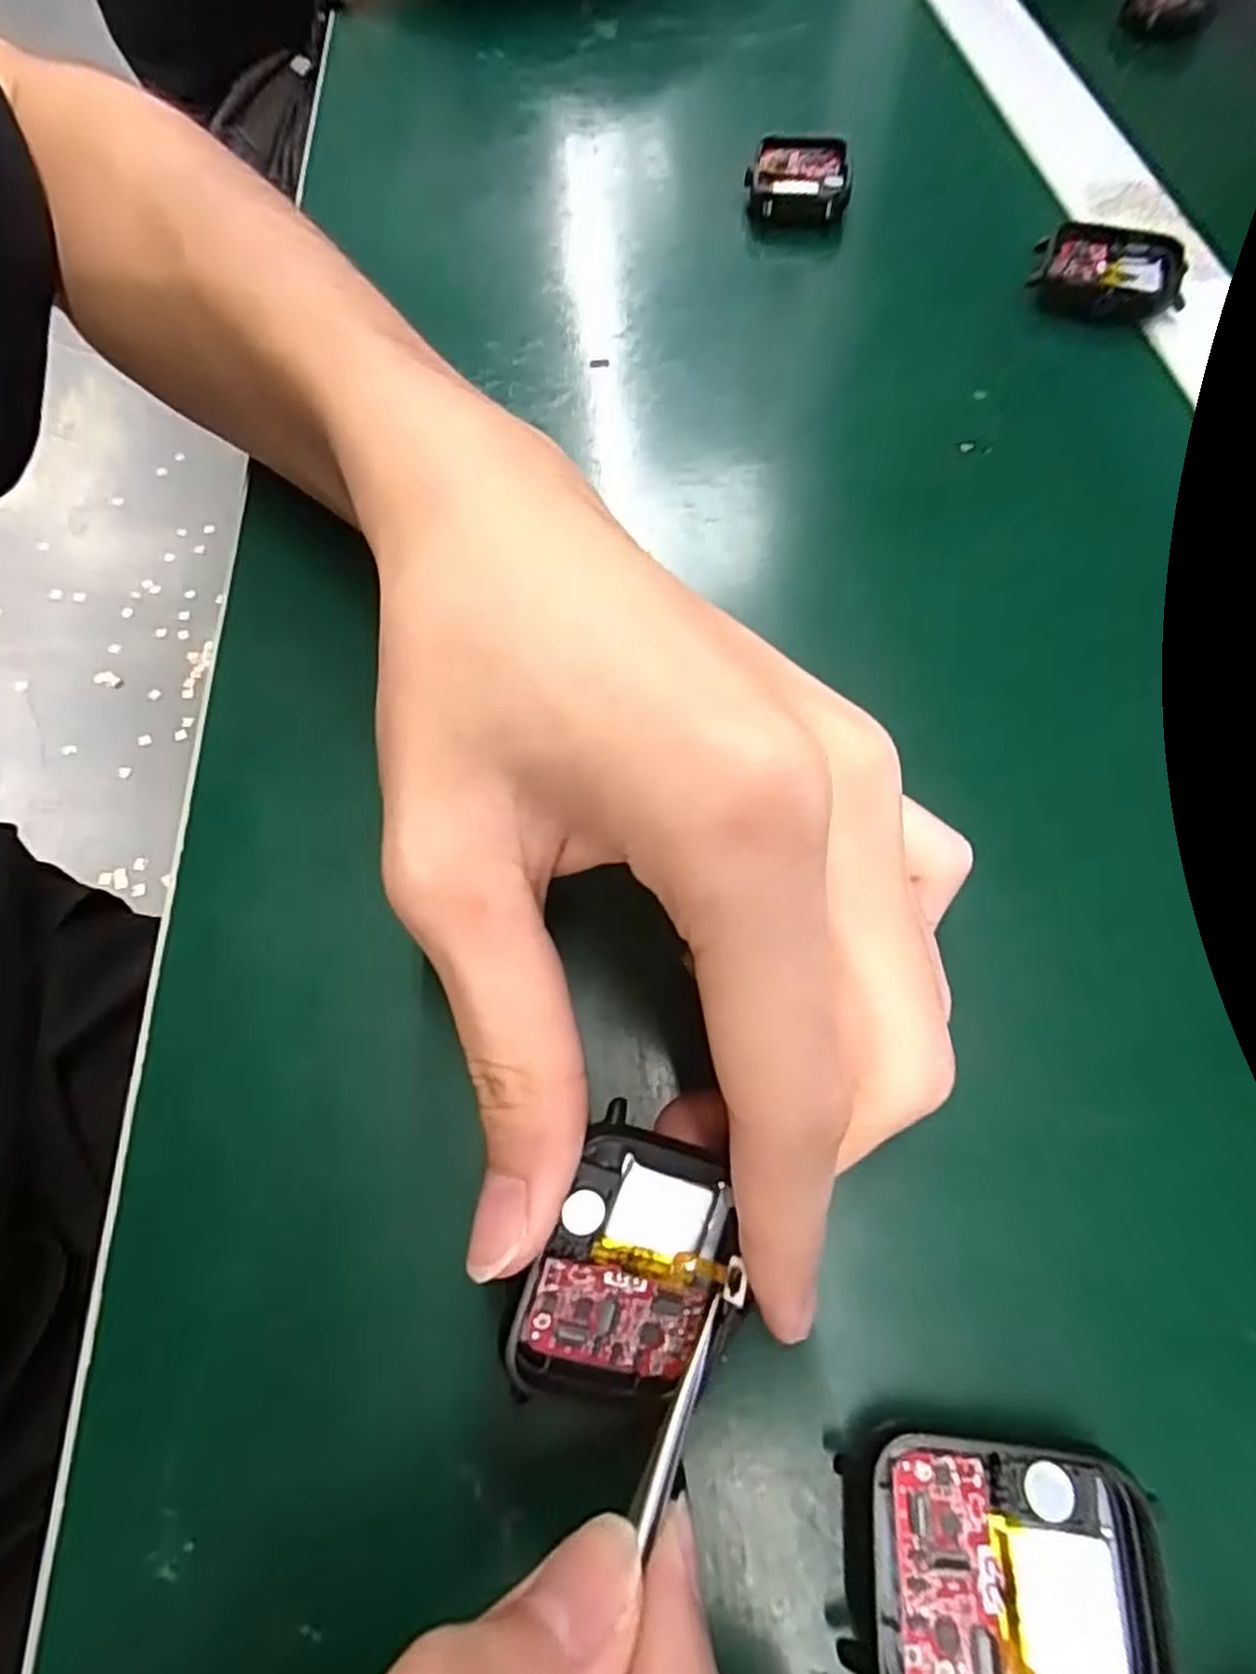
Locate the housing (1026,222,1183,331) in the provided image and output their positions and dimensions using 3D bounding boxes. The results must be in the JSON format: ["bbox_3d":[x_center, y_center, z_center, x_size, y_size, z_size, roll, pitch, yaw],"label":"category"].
[{"bbox_3d":[0.162,-0.191,0.251,0.046,0.012,0.041,15,66,7],"label":"housing"}]

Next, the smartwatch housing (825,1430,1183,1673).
[{"bbox_3d":[0.056,0.114,0.112,0.046,0.010,0.036,1,65,1],"label":"smartwatch housing"}]

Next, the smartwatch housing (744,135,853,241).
[{"bbox_3d":[0.065,-0.247,0.281,0.037,0.014,0.044,8,65,4],"label":"smartwatch housing"}]

